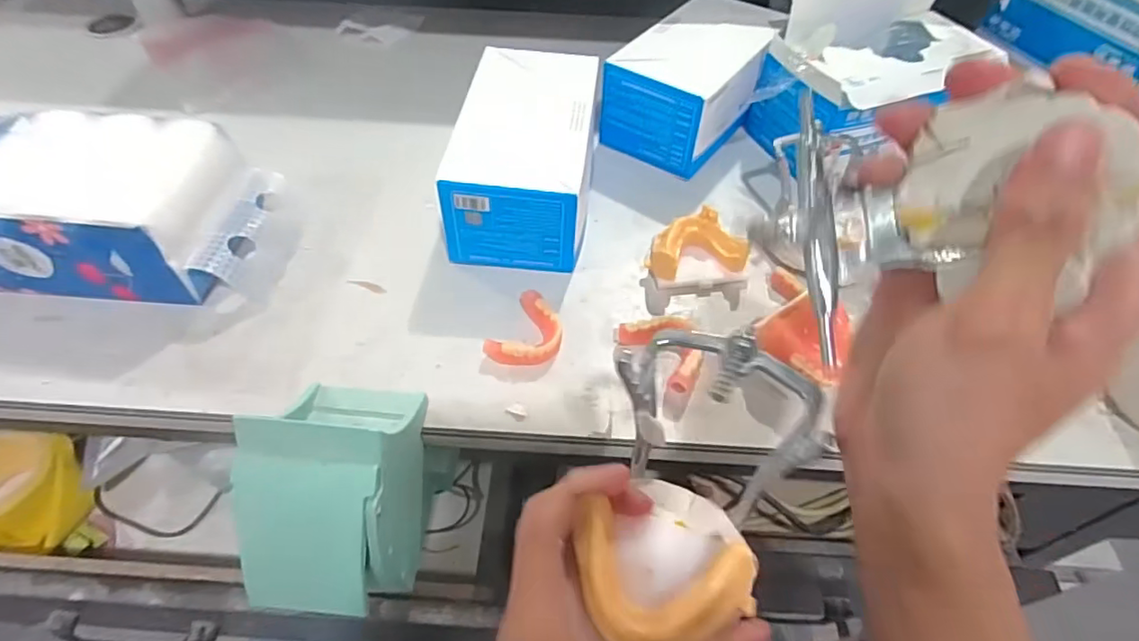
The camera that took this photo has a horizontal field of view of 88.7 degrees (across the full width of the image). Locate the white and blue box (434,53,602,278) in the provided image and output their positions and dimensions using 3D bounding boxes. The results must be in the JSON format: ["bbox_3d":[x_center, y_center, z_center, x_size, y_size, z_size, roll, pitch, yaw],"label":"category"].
[{"bbox_3d":[-0.032,-0.129,0.474,0.103,0.088,0.198,5,52,3],"label":"white and blue box"}]

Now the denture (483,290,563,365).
[{"bbox_3d":[-0.027,0.010,0.410,0.044,0.018,0.058,25,55,17],"label":"denture"}]

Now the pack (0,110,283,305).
[{"bbox_3d":[-0.435,-0.093,0.439,0.395,0.079,0.144,2,51,0],"label":"pack"}]

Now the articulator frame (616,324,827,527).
[{"bbox_3d":[0.058,0.040,0.247,0.082,0.057,0.053,29,56,20],"label":"articulator frame"}]

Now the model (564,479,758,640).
[{"bbox_3d":[0.037,0.096,0.227,0.063,0.027,0.073,-2,52,-3],"label":"model"}]

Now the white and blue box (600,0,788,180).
[{"bbox_3d":[0.115,-0.220,0.544,0.110,0.084,0.159,30,57,20],"label":"white and blue box"}]

